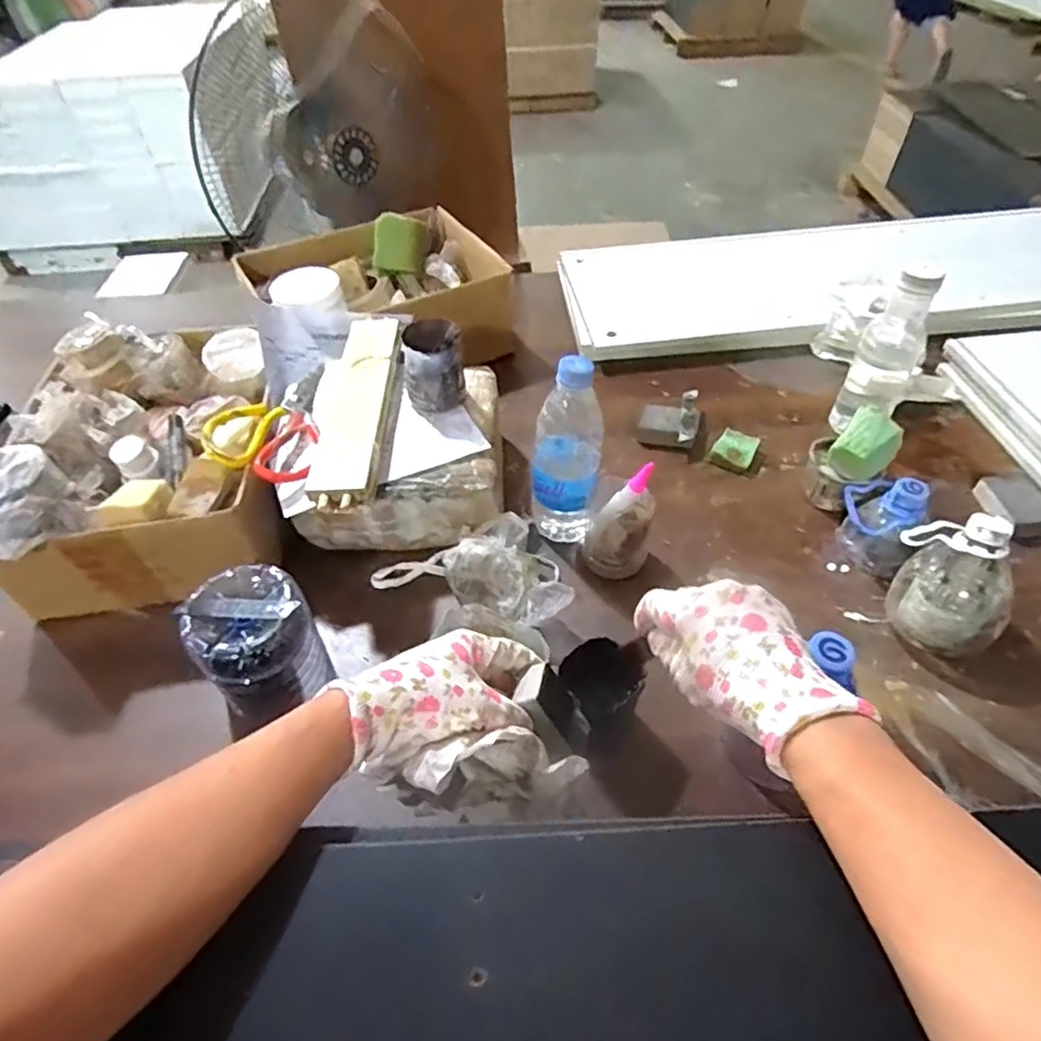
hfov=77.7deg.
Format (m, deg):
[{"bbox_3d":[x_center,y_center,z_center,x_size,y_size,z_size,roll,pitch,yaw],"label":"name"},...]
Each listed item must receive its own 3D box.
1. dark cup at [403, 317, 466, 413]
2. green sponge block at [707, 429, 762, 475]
[{"bbox_3d":[-0.092,-0.164,0.692,0.060,0.082,0.057,-1,49,1],"label":"dark cup"},{"bbox_3d":[0.260,-0.084,0.783,0.046,0.019,0.056,27,55,23],"label":"green sponge block"}]

